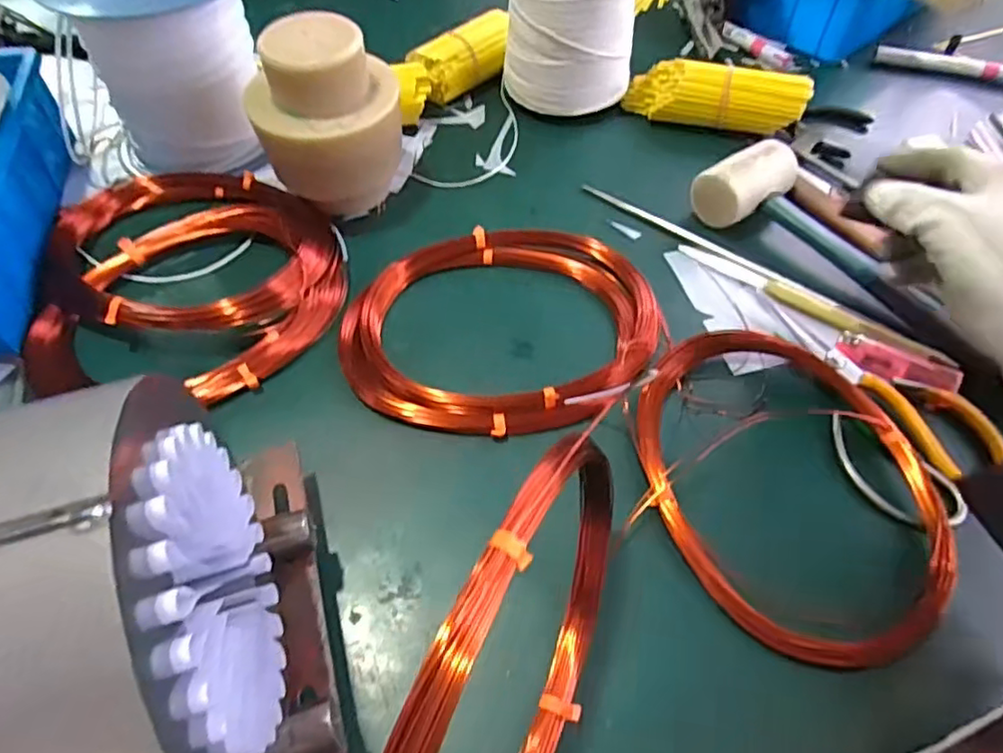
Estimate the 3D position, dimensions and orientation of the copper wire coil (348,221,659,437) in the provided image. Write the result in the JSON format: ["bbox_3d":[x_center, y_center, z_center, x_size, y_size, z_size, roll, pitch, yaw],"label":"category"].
[{"bbox_3d":[0.002,-0.042,0.440,0.205,0.024,0.171,14,55,9],"label":"copper wire coil"}]

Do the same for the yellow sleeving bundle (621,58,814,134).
[{"bbox_3d":[0.191,-0.251,0.569,0.153,0.054,0.041,17,56,12],"label":"yellow sleeving bundle"}]

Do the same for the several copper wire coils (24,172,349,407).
[{"bbox_3d":[-0.225,-0.080,0.457,0.213,0.041,0.208,0,54,0],"label":"several copper wire coils"}]

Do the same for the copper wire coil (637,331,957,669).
[{"bbox_3d":[0.167,0.059,0.374,0.156,0.020,0.207,-8,55,-6],"label":"copper wire coil"}]

